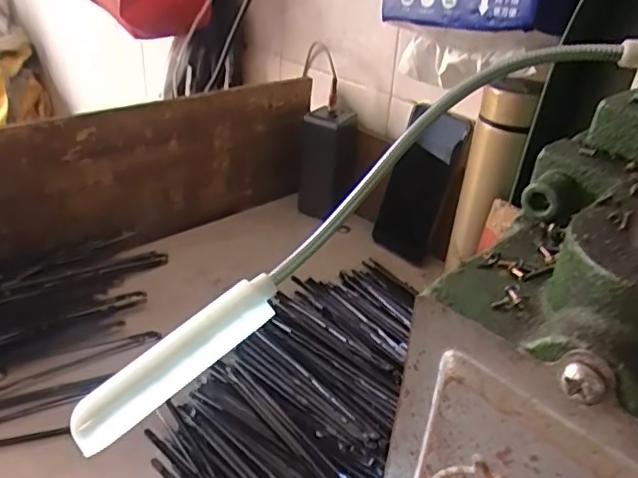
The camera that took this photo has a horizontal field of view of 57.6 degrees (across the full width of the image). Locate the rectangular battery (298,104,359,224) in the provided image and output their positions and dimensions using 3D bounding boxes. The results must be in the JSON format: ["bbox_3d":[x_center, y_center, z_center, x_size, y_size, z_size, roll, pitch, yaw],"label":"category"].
[{"bbox_3d":[0.011,-0.097,0.733,0.071,0.136,0.038,-1,26,-6],"label":"rectangular battery"}]

